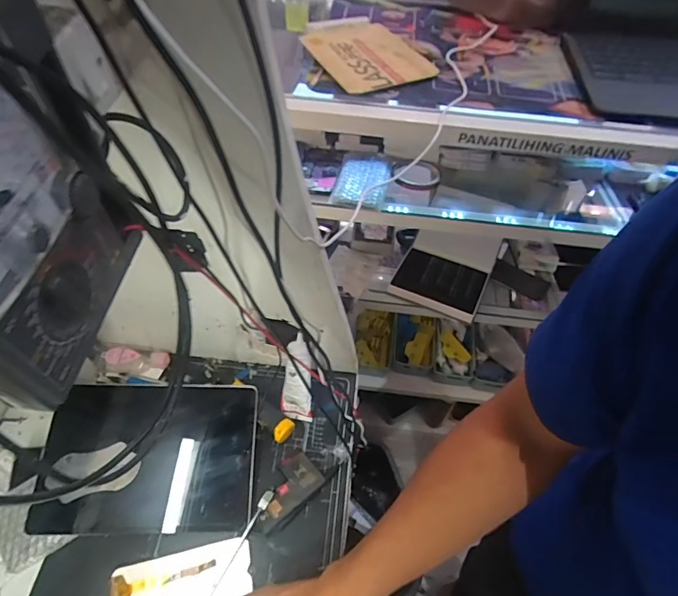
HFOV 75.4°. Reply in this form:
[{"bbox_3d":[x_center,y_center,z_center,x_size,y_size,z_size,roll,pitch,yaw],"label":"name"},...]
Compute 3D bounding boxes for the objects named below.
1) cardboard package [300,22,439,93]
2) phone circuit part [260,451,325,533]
[{"bbox_3d":[0.043,-0.342,0.617,0.148,0.012,0.170,-19,56,-21],"label":"cardboard package"},{"bbox_3d":[-0.067,0.242,0.556,0.091,0.011,0.056,-34,50,-27],"label":"phone circuit part"}]

